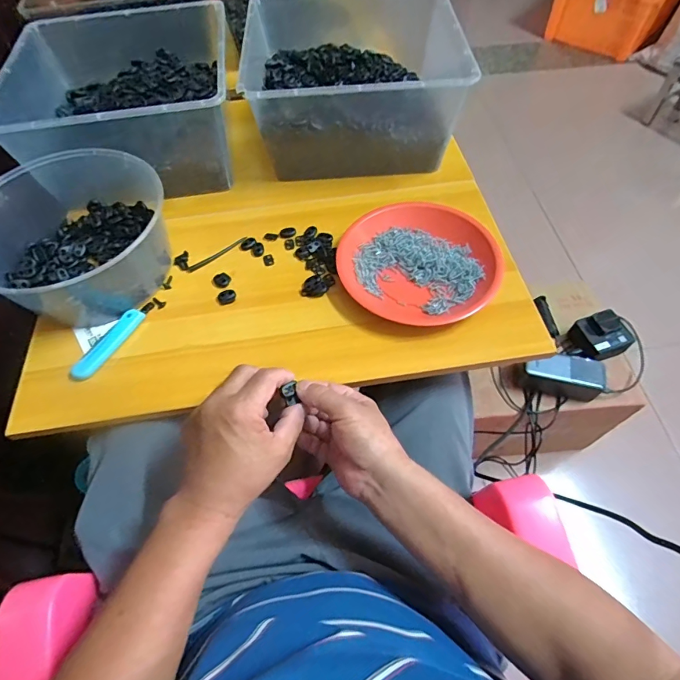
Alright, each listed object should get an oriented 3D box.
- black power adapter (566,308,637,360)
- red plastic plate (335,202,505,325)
[{"bbox_3d":[0.462,-0.007,0.766,0.083,0.049,0.076,-17,59,-9],"label":"black power adapter"},{"bbox_3d":[0.098,-0.100,0.542,0.192,0.024,0.174,6,58,5],"label":"red plastic plate"}]

